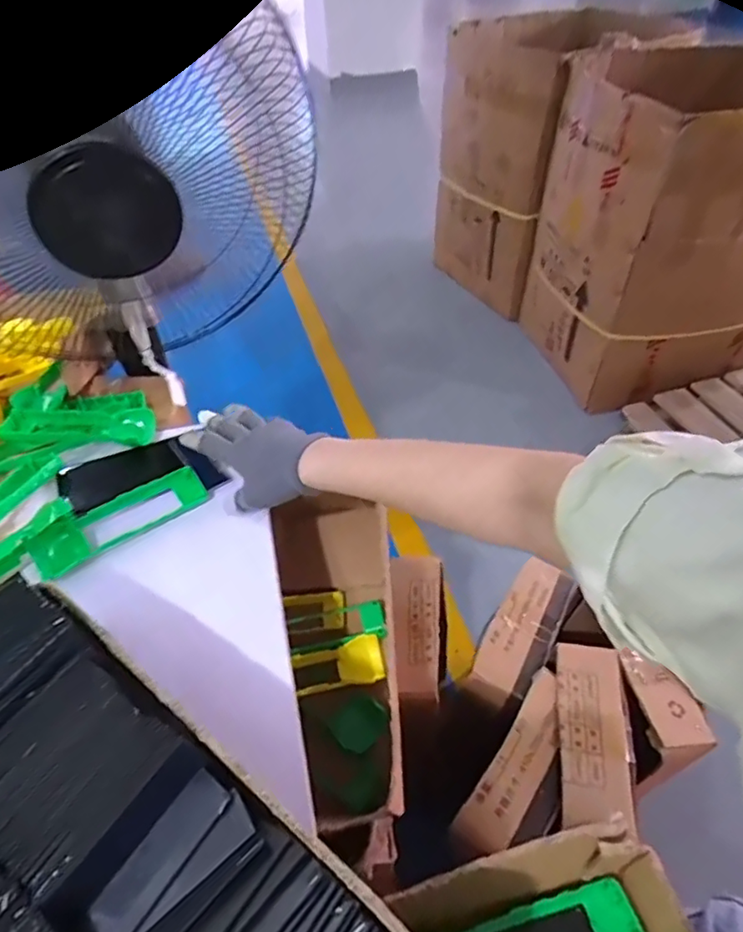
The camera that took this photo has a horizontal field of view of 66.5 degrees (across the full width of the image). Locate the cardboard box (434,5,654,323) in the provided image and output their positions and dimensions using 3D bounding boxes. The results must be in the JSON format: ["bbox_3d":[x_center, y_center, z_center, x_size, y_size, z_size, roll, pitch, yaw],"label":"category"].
[{"bbox_3d":[0.436,-0.879,1.626,0.398,0.721,0.386,-22,50,-19],"label":"cardboard box"}]

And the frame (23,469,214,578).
[{"bbox_3d":[-0.244,0.052,0.553,0.163,0.027,0.051,-24,50,-21],"label":"frame"}]

